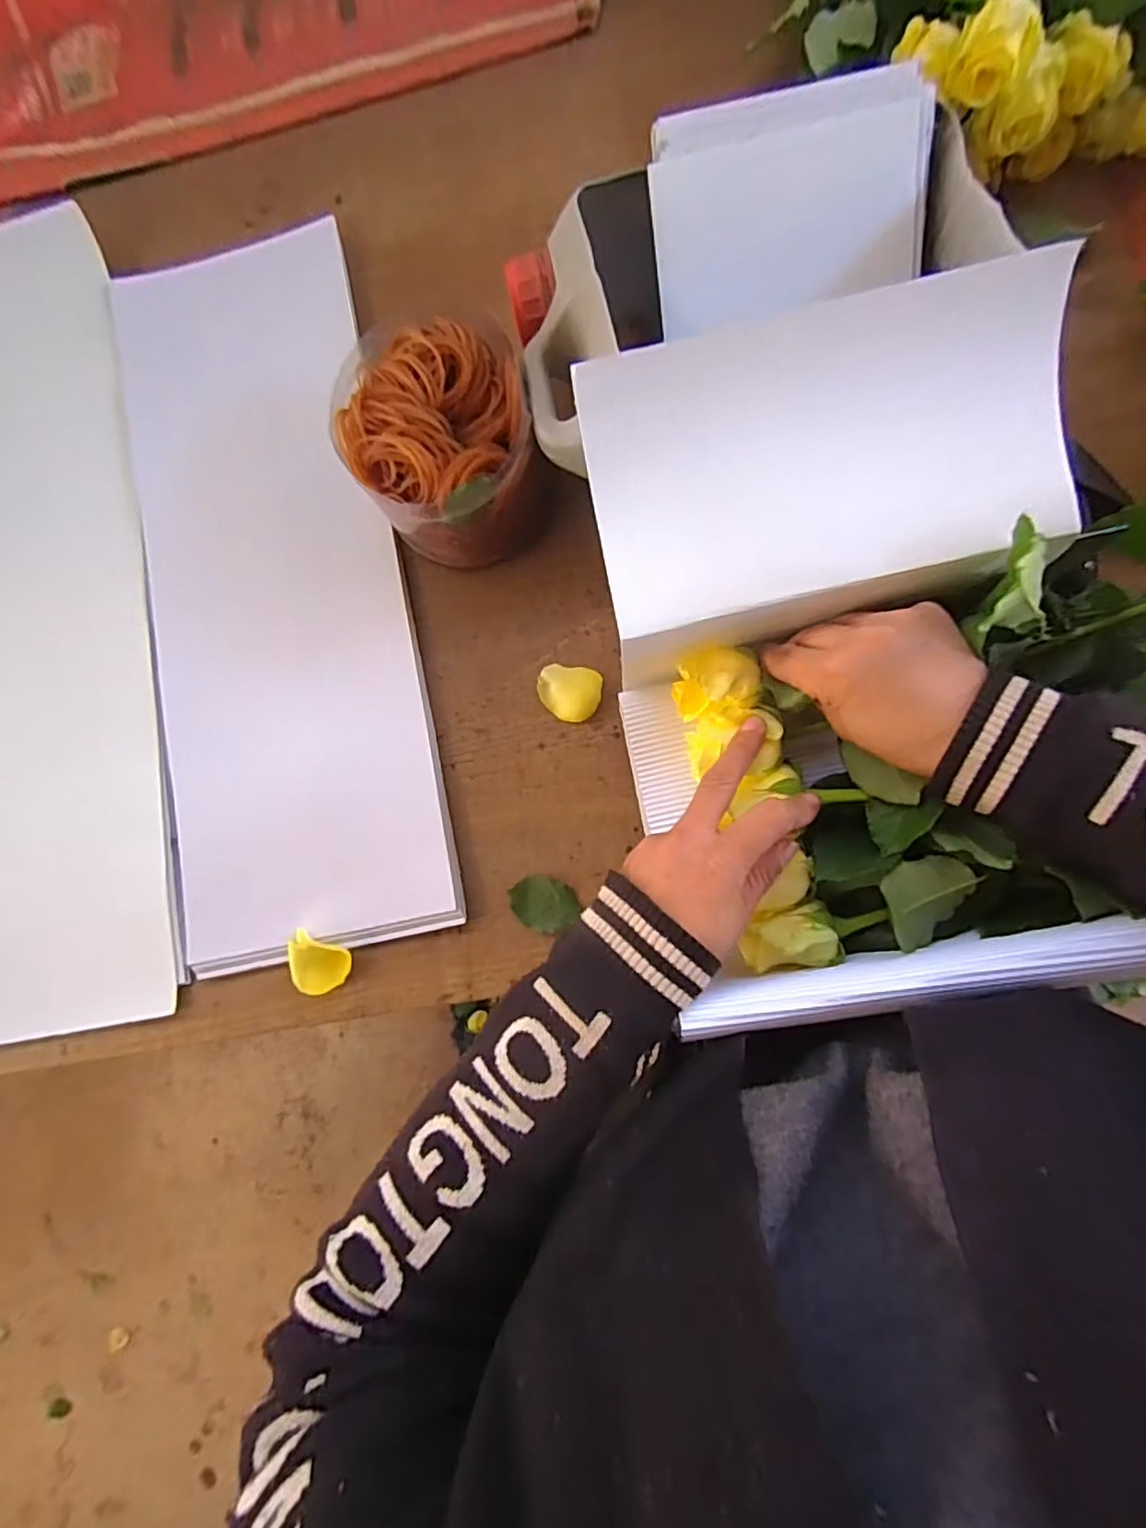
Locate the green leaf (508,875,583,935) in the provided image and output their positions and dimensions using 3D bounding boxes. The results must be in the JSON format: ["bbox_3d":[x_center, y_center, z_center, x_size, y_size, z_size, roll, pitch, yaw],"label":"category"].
[{"bbox_3d":[-0.021,0.101,0.454,0.050,0.004,0.038,23,87,8],"label":"green leaf"}]

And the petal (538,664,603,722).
[{"bbox_3d":[-0.002,-0.052,0.464,0.045,0.016,0.038,5,84,7],"label":"petal"}]

